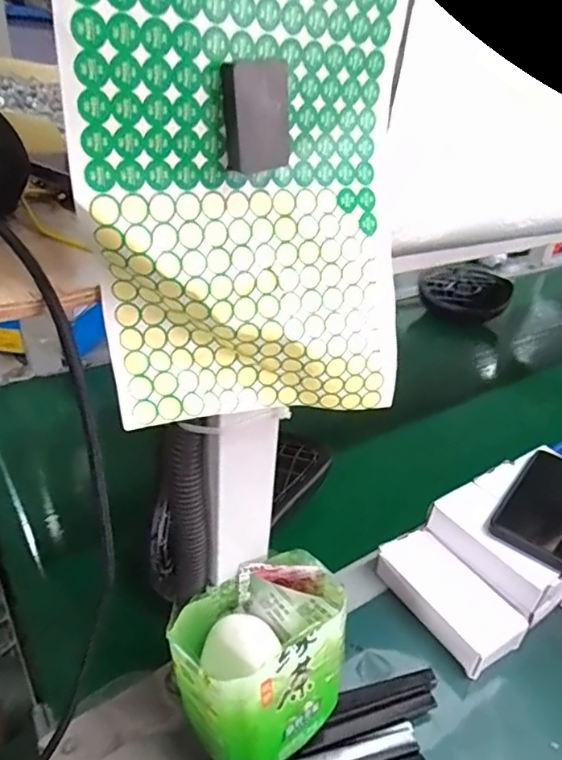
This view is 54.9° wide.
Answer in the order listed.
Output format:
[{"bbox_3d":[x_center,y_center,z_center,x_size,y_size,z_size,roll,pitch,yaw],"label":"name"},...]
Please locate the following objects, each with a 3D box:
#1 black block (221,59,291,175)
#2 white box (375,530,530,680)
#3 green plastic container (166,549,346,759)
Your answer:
[{"bbox_3d":[-0.010,-0.105,0.218,0.028,0.039,0.012,-24,40,-39],"label":"black block"},{"bbox_3d":[0.151,0.198,0.492,0.066,0.034,0.126,-14,35,-29],"label":"white box"},{"bbox_3d":[-0.011,0.178,0.353,0.108,0.084,0.083,-18,37,-34],"label":"green plastic container"}]

